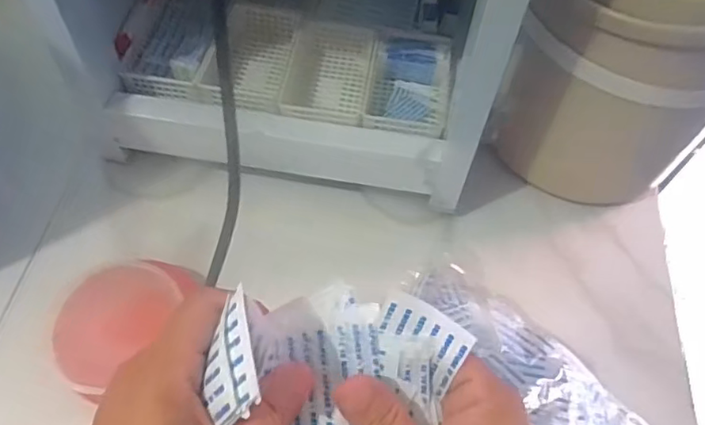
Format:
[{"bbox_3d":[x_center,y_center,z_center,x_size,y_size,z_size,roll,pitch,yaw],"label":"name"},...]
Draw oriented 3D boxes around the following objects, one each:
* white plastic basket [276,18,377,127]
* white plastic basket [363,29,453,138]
[{"bbox_3d":[-0.021,-0.134,0.557,0.079,0.043,0.134,8,58,3],"label":"white plastic basket"},{"bbox_3d":[0.055,-0.117,0.554,0.078,0.043,0.121,9,58,3],"label":"white plastic basket"}]

